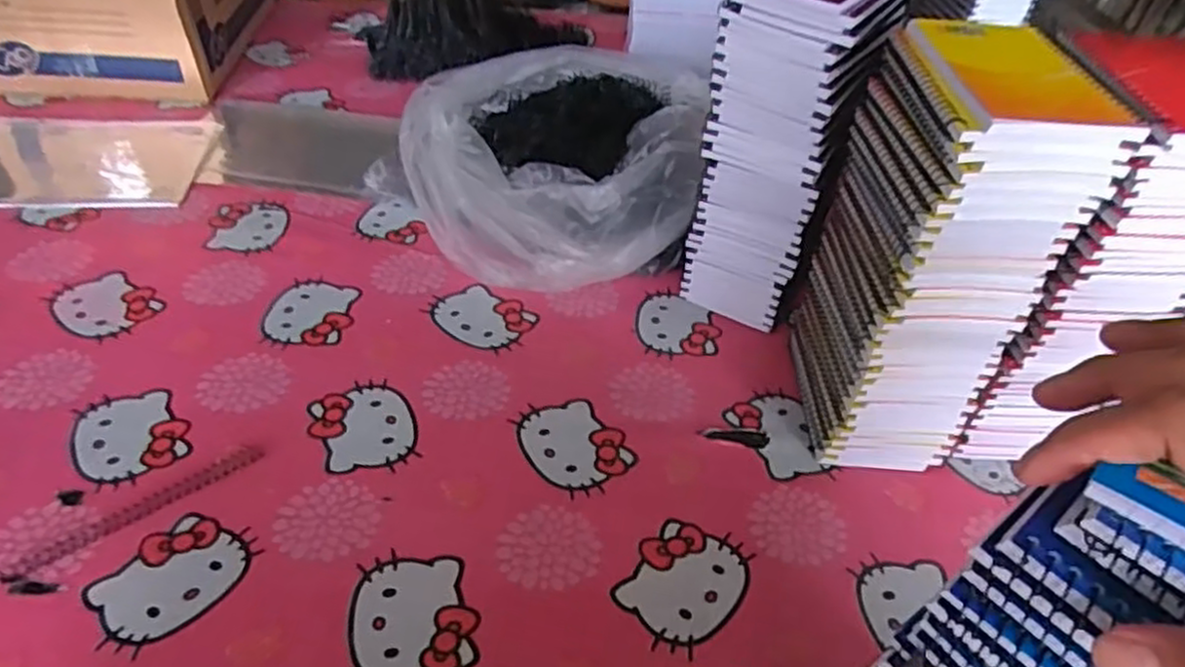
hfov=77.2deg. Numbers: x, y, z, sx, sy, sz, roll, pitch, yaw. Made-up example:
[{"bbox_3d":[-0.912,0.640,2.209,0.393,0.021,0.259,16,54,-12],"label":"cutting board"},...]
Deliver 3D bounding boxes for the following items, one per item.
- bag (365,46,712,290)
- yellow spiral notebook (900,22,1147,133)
[{"bbox_3d":[-0.042,-0.172,0.749,0.298,0.115,0.335,10,43,8],"label":"bag"},{"bbox_3d":[0.231,-0.143,0.408,0.088,0.014,0.121,4,43,-1],"label":"yellow spiral notebook"}]

